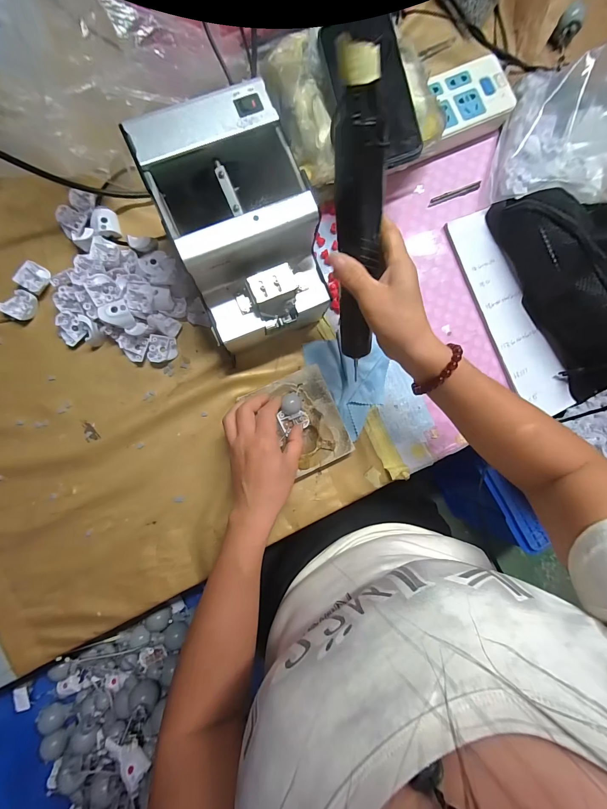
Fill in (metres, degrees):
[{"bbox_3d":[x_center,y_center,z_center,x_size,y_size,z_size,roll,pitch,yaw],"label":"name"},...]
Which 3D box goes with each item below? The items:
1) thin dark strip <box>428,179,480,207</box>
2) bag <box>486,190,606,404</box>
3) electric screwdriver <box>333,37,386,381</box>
[{"bbox_3d":[0.203,-0.282,0.435,0.080,0.004,0.010,-23,91,-6],"label":"thin dark strip"},{"bbox_3d":[0.363,-0.158,0.402,0.130,0.078,0.264,-25,91,-5],"label":"bag"},{"bbox_3d":[0.050,-0.137,0.289,0.036,0.030,0.248,-12,133,-5],"label":"electric screwdriver"}]

